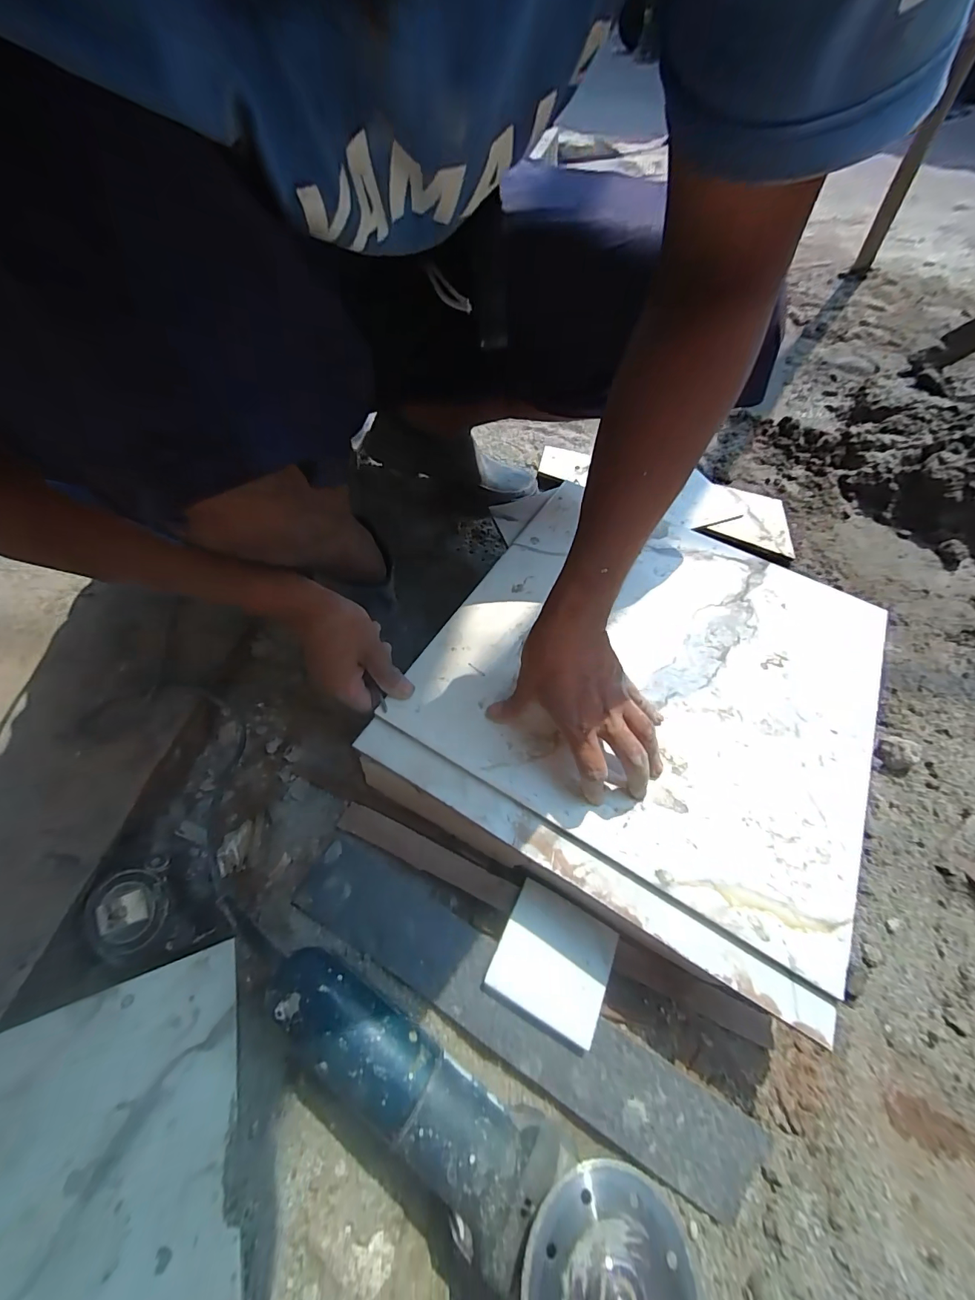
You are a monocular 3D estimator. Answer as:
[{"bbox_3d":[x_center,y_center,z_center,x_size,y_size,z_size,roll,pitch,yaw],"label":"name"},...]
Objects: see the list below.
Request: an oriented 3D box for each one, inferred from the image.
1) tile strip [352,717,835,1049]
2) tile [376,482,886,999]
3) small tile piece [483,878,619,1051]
[{"bbox_3d":[0.059,0.164,0.345,0.392,0.006,0.028,28,68,14],"label":"tile strip"},{"bbox_3d":[0.172,0.004,0.449,0.399,0.011,0.397,28,60,14],"label":"tile"},{"bbox_3d":[0.055,0.249,0.360,0.087,0.010,0.083,22,61,17],"label":"small tile piece"}]

